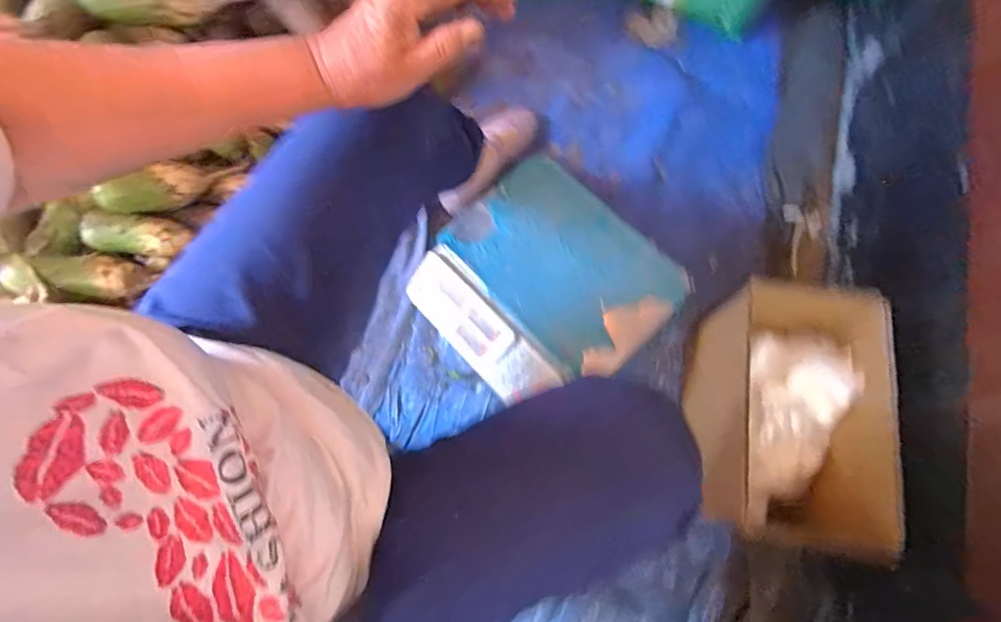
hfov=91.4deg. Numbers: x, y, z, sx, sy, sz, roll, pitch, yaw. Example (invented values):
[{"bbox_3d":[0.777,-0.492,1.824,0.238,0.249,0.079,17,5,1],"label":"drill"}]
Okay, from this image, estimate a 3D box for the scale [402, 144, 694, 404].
[{"bbox_3d":[0.067,-0.034,0.768,0.320,0.086,0.323,-42,76,-10],"label":"scale"}]

